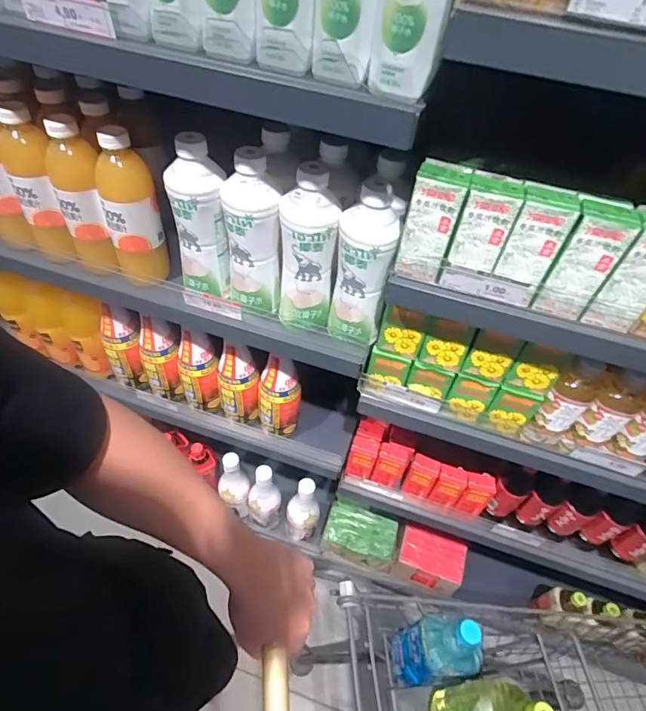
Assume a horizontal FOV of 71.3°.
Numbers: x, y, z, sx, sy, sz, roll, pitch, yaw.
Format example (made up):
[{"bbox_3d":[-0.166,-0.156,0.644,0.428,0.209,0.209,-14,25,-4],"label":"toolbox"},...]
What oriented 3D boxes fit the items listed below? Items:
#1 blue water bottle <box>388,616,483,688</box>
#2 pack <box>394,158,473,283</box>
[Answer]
[{"bbox_3d":[0.162,0.429,0.666,0.110,0.197,0.084,0,50,-6],"label":"blue water bottle"},{"bbox_3d":[0.131,-0.155,0.536,0.066,0.124,0.047,19,51,10],"label":"pack"}]

